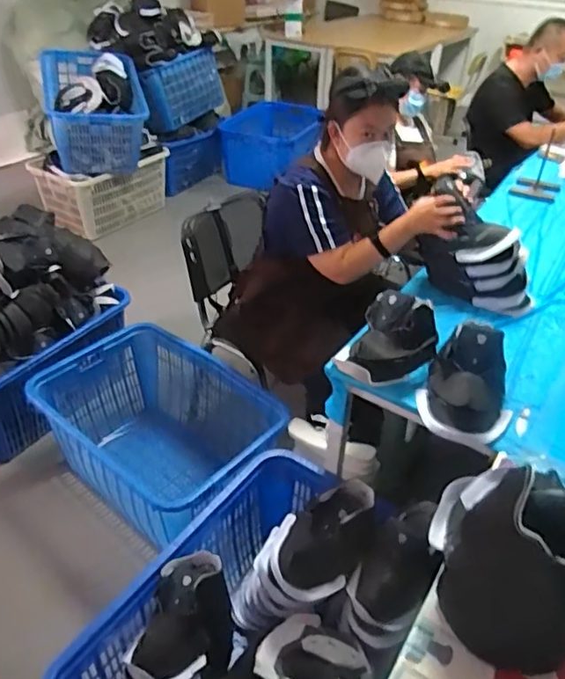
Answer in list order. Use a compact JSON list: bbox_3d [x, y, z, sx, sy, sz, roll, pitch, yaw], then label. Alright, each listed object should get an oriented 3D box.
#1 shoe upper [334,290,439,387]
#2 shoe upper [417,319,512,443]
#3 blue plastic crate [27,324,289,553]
[{"bbox_3d":[0.242,-0.004,1.267,0.172,0.121,0.215,26,42,27],"label":"shoe upper"},{"bbox_3d":[0.390,0.090,1.182,0.187,0.157,0.185,14,39,16],"label":"shoe upper"},{"bbox_3d":[-0.388,0.343,1.895,0.810,0.409,0.538,31,45,31],"label":"blue plastic crate"}]

